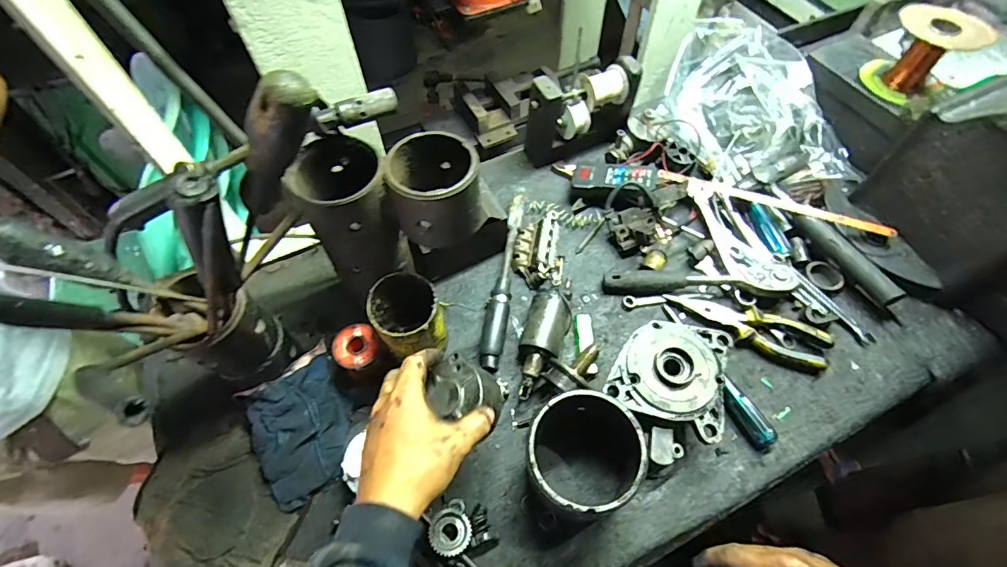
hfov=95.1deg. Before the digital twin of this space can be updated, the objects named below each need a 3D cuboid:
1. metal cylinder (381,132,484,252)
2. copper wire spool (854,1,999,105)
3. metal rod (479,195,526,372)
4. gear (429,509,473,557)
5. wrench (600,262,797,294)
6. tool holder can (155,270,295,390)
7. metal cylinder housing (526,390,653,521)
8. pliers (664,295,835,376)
[{"bbox_3d":[-0.069,-0.096,0.466,0.083,0.078,0.084,-18,60,-10],"label":"metal cylinder"},{"bbox_3d":[0.516,-0.281,0.571,0.077,0.087,0.097,-40,66,-21],"label":"copper wire spool"},{"bbox_3d":[0.000,-0.009,0.611,0.029,0.032,0.253,7,59,5],"label":"metal rod"},{"bbox_3d":[-0.055,0.255,0.474,0.042,0.008,0.044,-16,46,-20],"label":"gear"},{"bbox_3d":[0.255,-0.002,0.604,0.241,0.029,0.048,-2,59,0],"label":"wrench"},{"bbox_3d":[-0.276,0.056,0.468,0.074,0.138,0.073,0,59,1],"label":"tool holder can"},{"bbox_3d":[0.079,0.180,0.474,0.111,0.115,0.110,-19,60,-10],"label":"metal cylinder housing"},{"bbox_3d":[0.310,0.051,0.587,0.187,0.028,0.052,27,63,16],"label":"pliers"}]

